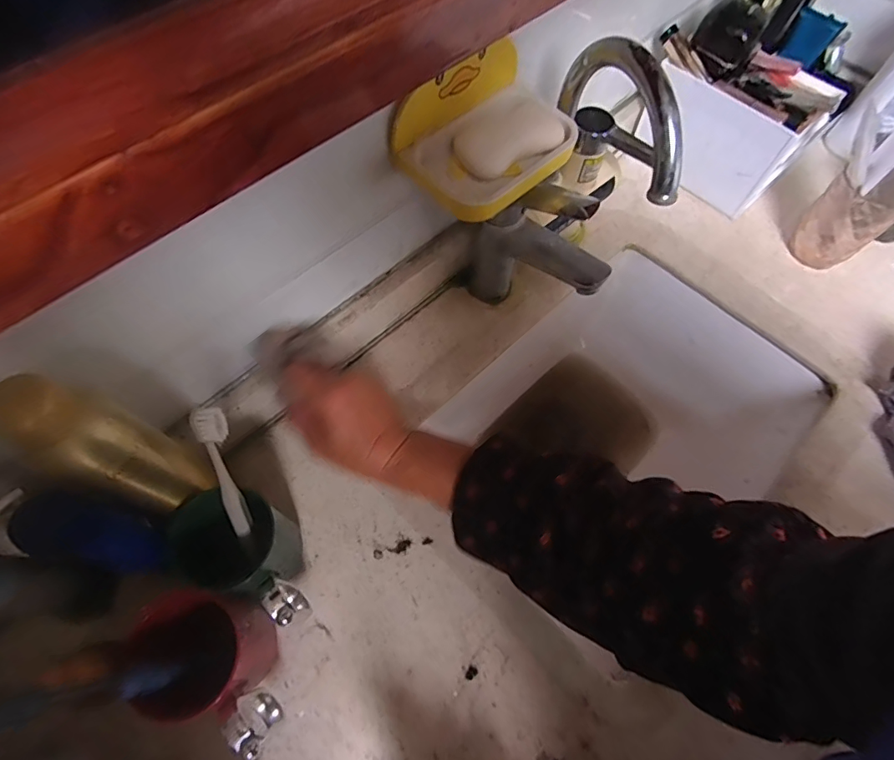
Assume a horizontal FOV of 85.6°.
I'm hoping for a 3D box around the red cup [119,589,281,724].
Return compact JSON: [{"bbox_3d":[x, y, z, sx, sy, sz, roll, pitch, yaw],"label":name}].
[{"bbox_3d":[-0.176,0.196,0.352,0.078,0.102,0.073,0,64,-1],"label":"red cup"}]

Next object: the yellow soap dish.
[{"bbox_3d":[0.035,-0.197,0.380,0.098,0.070,0.147,41,70,17],"label":"yellow soap dish"}]

